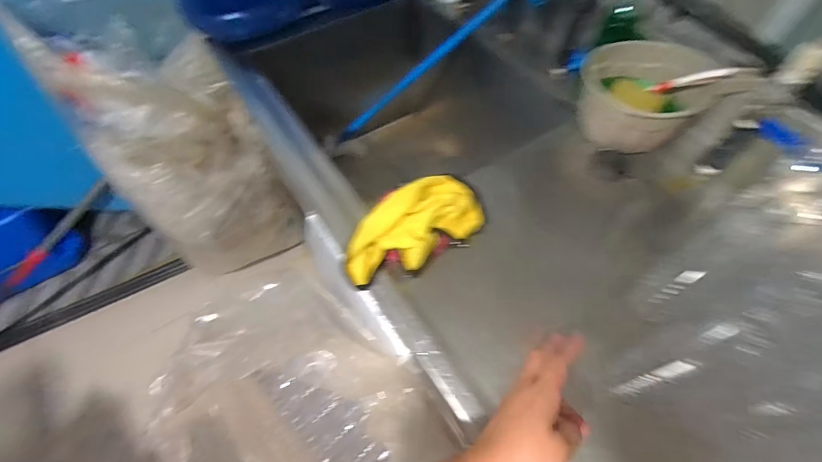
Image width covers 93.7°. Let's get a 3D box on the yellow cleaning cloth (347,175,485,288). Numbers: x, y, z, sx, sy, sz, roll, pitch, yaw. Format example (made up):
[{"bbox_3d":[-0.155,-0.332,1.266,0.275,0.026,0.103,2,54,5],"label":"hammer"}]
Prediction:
[{"bbox_3d":[0.005,-0.008,0.528,0.221,0.042,0.101,-30,62,-19],"label":"yellow cleaning cloth"}]

